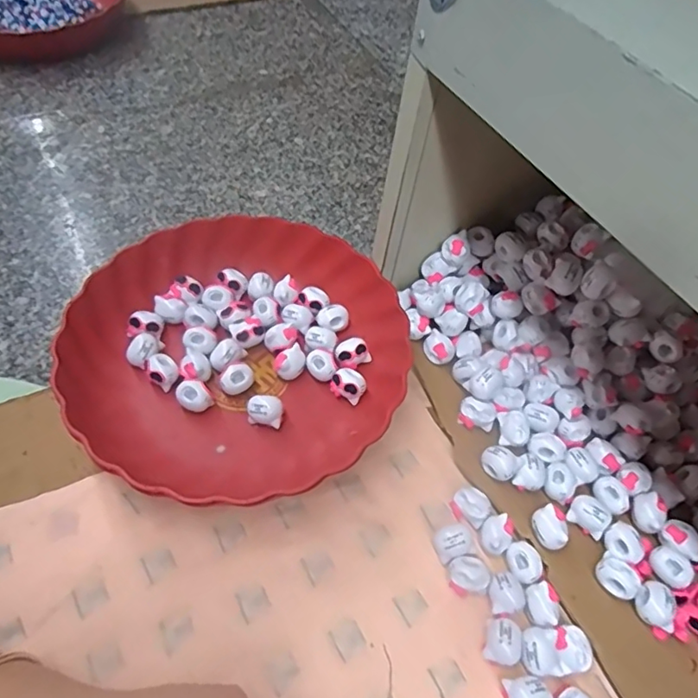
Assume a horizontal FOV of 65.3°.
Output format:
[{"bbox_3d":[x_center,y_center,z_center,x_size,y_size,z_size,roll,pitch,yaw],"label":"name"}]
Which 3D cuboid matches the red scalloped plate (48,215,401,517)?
[{"bbox_3d":[-0.081,-0.002,0.415,0.234,0.054,0.226,2,52,-2],"label":"red scalloped plate"}]

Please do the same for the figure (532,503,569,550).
[{"bbox_3d":[0.128,0.114,0.348,0.020,0.016,0.024,-23,57,-21],"label":"figure"}]

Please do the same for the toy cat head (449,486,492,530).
[{"bbox_3d":[0.082,0.107,0.368,0.020,0.019,0.025,-33,61,-26],"label":"toy cat head"}]

